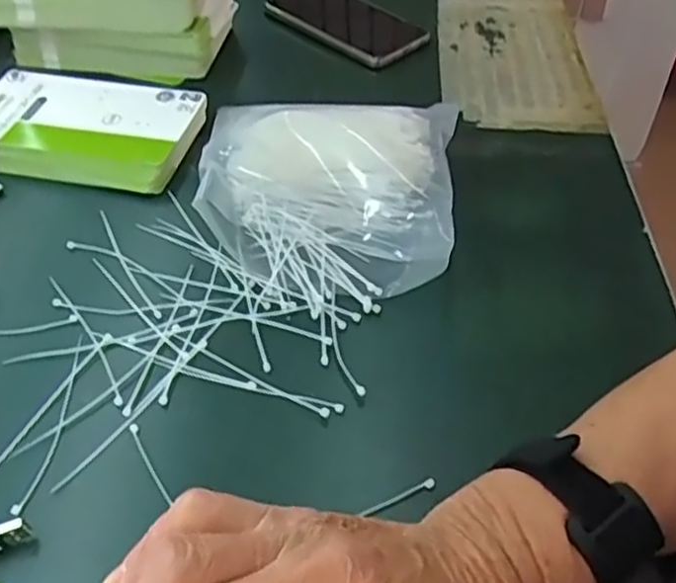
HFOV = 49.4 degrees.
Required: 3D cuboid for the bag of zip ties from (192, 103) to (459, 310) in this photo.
[{"bbox_3d":[-0.006,-0.077,0.515,0.181,0.057,0.196,1,45,1],"label":"bag of zip ties"}]

